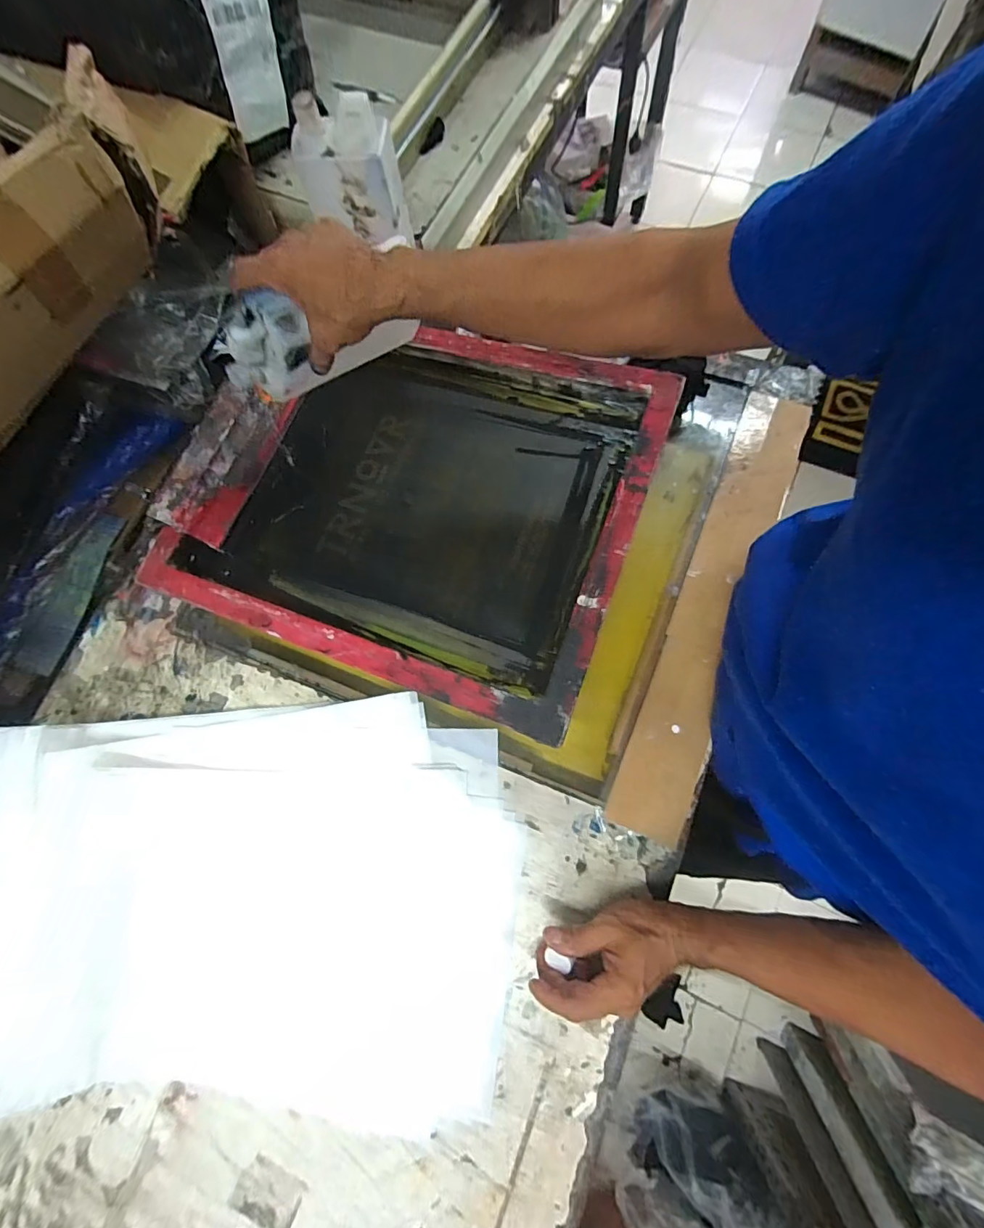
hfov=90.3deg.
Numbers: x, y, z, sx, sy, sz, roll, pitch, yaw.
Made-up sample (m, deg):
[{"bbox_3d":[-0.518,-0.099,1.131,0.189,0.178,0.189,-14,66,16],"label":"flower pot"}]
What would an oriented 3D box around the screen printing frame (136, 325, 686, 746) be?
[{"bbox_3d":[-0.091,-0.143,0.551,0.500,0.065,0.410,19,79,10],"label":"screen printing frame"}]

